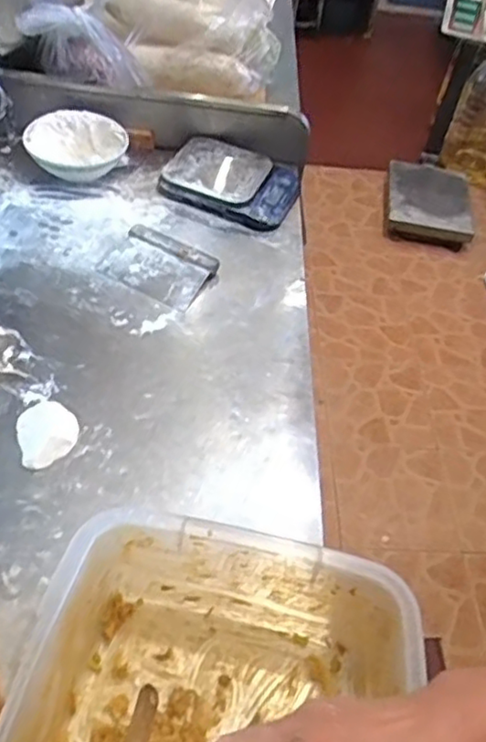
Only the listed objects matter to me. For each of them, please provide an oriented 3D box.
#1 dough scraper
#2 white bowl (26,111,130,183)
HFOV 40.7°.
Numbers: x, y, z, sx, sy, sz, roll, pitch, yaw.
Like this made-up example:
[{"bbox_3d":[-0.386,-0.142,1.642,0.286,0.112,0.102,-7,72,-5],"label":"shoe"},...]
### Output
[{"bbox_3d":[-0.114,-0.150,0.926,0.136,0.019,0.110,24,50,13],"label":"dough scraper"},{"bbox_3d":[-0.268,-0.347,1.047,0.153,0.064,0.153,4,49,-5],"label":"white bowl"}]

